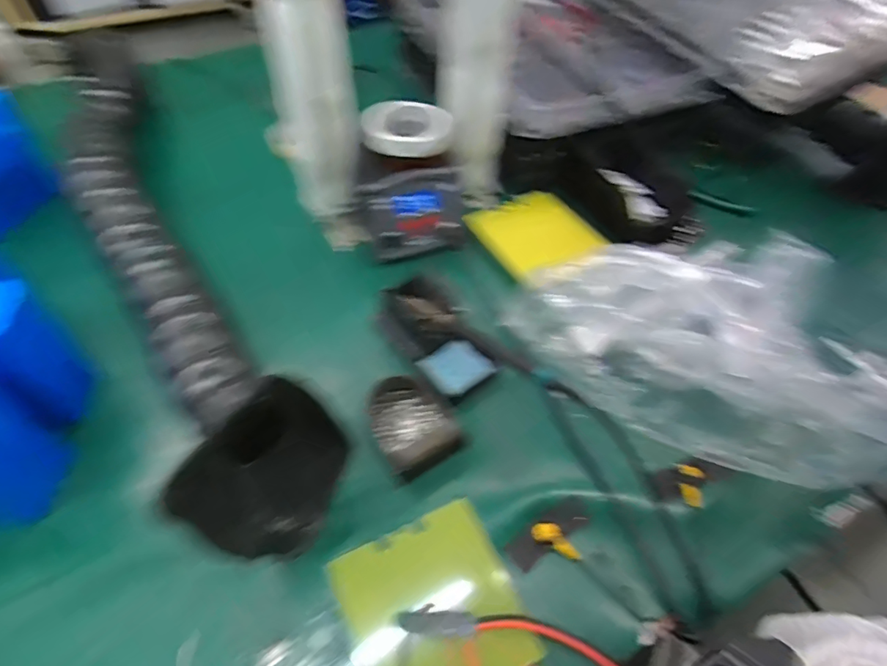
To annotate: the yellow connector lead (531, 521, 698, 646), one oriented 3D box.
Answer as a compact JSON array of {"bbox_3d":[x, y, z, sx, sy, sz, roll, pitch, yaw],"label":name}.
[{"bbox_3d":[0.142,0.212,0.433,0.149,0.009,0.020,34,57,21],"label":"yellow connector lead"}]

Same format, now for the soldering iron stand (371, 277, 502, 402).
[{"bbox_3d":[-0.010,-0.001,0.562,0.072,0.077,0.150,-29,59,-24],"label":"soldering iron stand"}]

